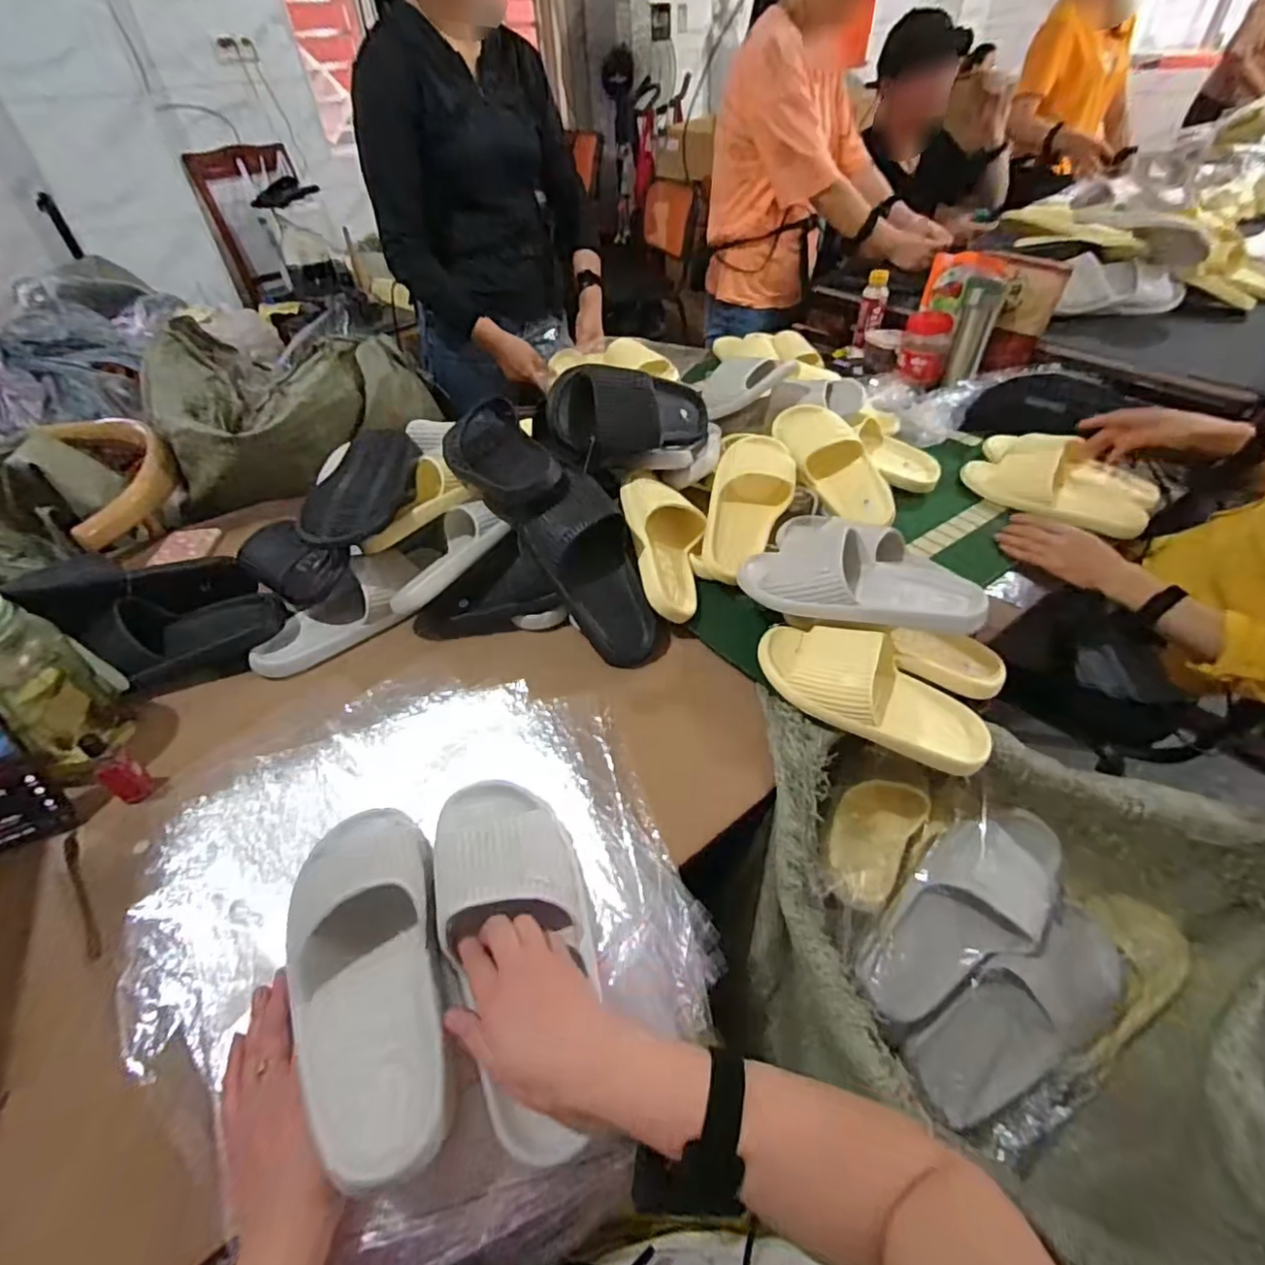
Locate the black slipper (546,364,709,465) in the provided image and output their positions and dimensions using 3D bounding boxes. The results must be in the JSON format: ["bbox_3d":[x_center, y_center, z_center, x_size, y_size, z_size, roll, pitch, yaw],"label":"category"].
[{"bbox_3d":[0.018,-0.302,0.860,0.287,0.118,0.101,-18,43,-42],"label":"black slipper"}]

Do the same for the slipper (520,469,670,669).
[{"bbox_3d":[-0.044,-0.072,0.763,0.105,0.074,0.246,-26,91,-22],"label":"slipper"}]

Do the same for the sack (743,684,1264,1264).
[{"bbox_3d":[0.367,0.308,0.649,0.532,0.312,0.481,30,53,29],"label":"sack"}]

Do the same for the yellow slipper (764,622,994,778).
[{"bbox_3d":[0.269,0.066,0.670,0.256,0.064,0.110,28,51,10],"label":"yellow slipper"}]

